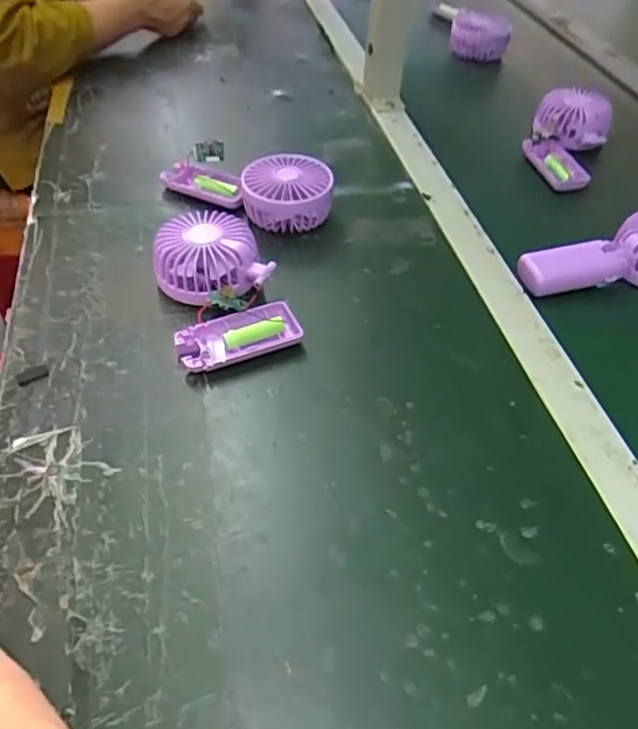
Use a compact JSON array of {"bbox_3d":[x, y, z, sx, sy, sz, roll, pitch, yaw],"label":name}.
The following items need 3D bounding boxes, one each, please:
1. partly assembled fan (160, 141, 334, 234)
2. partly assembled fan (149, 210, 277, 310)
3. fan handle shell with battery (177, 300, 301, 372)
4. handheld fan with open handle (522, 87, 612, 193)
[{"bbox_3d":[-0.069,-0.183,0.585,0.173,0.044,0.084,31,53,22],"label":"partly assembled fan"},{"bbox_3d":[-0.090,-0.086,0.496,0.098,0.047,0.081,21,50,14],"label":"partly assembled fan"},{"bbox_3d":[-0.063,-0.019,0.460,0.092,0.018,0.042,-17,52,-18],"label":"fan handle shell with battery"},{"bbox_3d":[0.293,-0.271,0.700,0.083,0.049,0.161,20,50,14],"label":"handheld fan with open handle"}]

